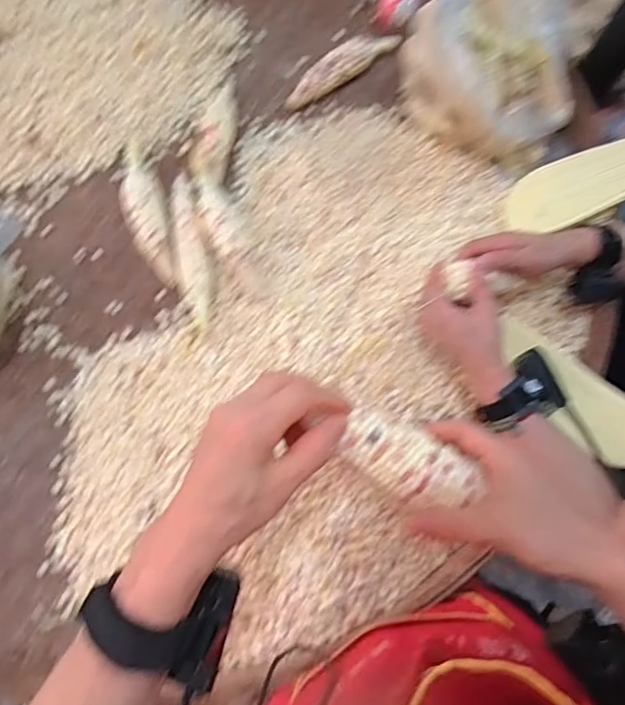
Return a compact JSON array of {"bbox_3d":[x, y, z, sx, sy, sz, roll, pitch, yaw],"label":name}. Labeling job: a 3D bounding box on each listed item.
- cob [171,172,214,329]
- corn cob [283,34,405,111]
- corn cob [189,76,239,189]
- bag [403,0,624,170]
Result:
[{"bbox_3d":[-0.168,-0.145,0.681,0.046,0.036,0.227,-10,72,-3],"label":"cob"},{"bbox_3d":[0.050,-0.466,0.794,0.215,0.037,0.045,-37,75,-10],"label":"corn cob"},{"bbox_3d":[-0.143,-0.346,0.747,0.050,0.040,0.236,8,73,4],"label":"corn cob"},{"bbox_3d":[0.327,-0.476,0.726,0.236,0.160,0.396,39,77,12],"label":"bag"}]

